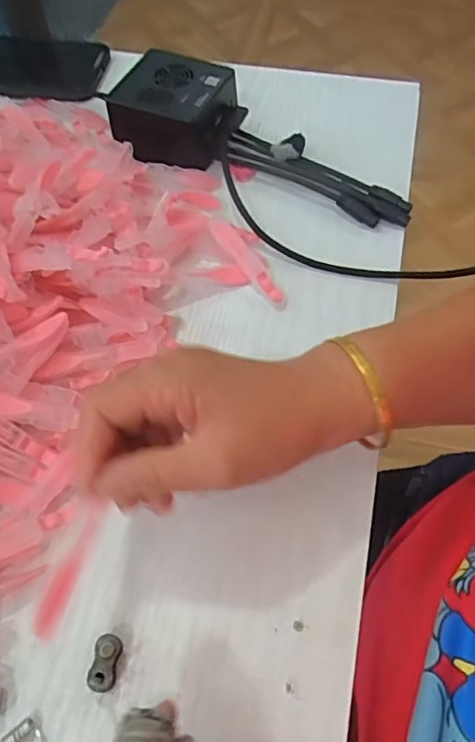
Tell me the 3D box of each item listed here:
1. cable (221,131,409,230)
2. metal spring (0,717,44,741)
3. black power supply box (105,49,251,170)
[{"bbox_3d":[0.059,-0.145,0.420,0.146,0.021,0.034,27,63,17],"label":"cable"},{"bbox_3d":[-0.092,0.166,0.246,0.015,0.006,0.024,-34,64,-18],"label":"metal spring"},{"bbox_3d":[-0.044,-0.199,0.431,0.087,0.046,0.073,22,62,14],"label":"black power supply box"}]

